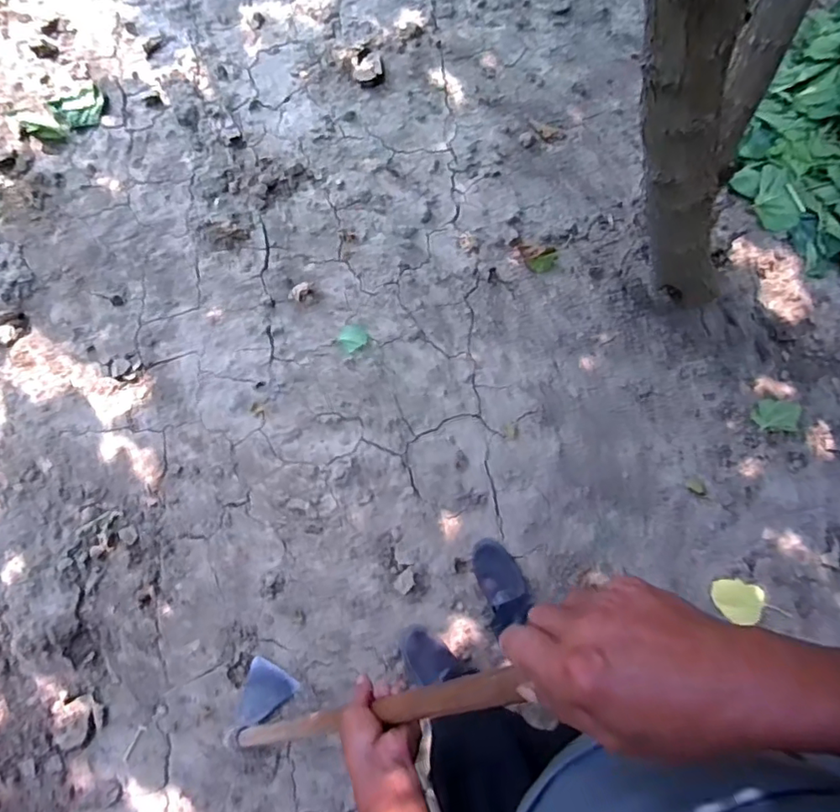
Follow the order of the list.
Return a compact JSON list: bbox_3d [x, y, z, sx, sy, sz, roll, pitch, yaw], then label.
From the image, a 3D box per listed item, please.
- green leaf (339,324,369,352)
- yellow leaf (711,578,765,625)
[{"bbox_3d":[-0.163,-0.171,1.364,0.070,0.021,0.076,1,77,-5],"label":"green leaf"},{"bbox_3d":[0.751,0.461,1.305,0.116,0.027,0.092,18,77,-1],"label":"yellow leaf"}]

